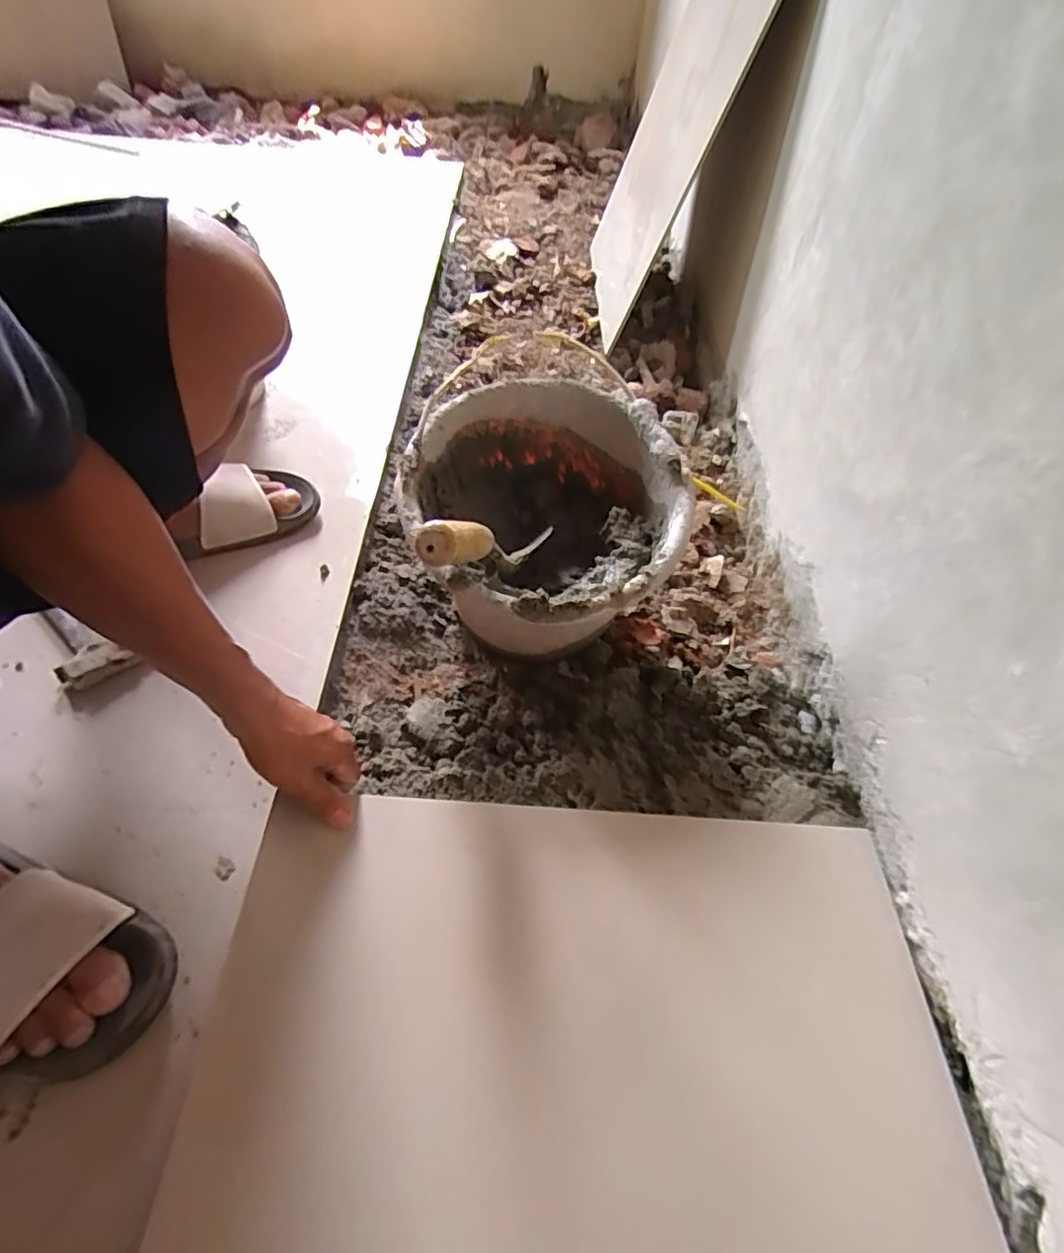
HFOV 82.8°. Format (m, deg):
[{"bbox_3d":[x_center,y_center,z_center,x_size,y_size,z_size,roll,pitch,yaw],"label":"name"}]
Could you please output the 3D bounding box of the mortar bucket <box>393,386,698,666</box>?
[{"bbox_3d":[0.011,-0.092,0.608,0.247,0.223,0.276,-4,52,-8],"label":"mortar bucket"}]

